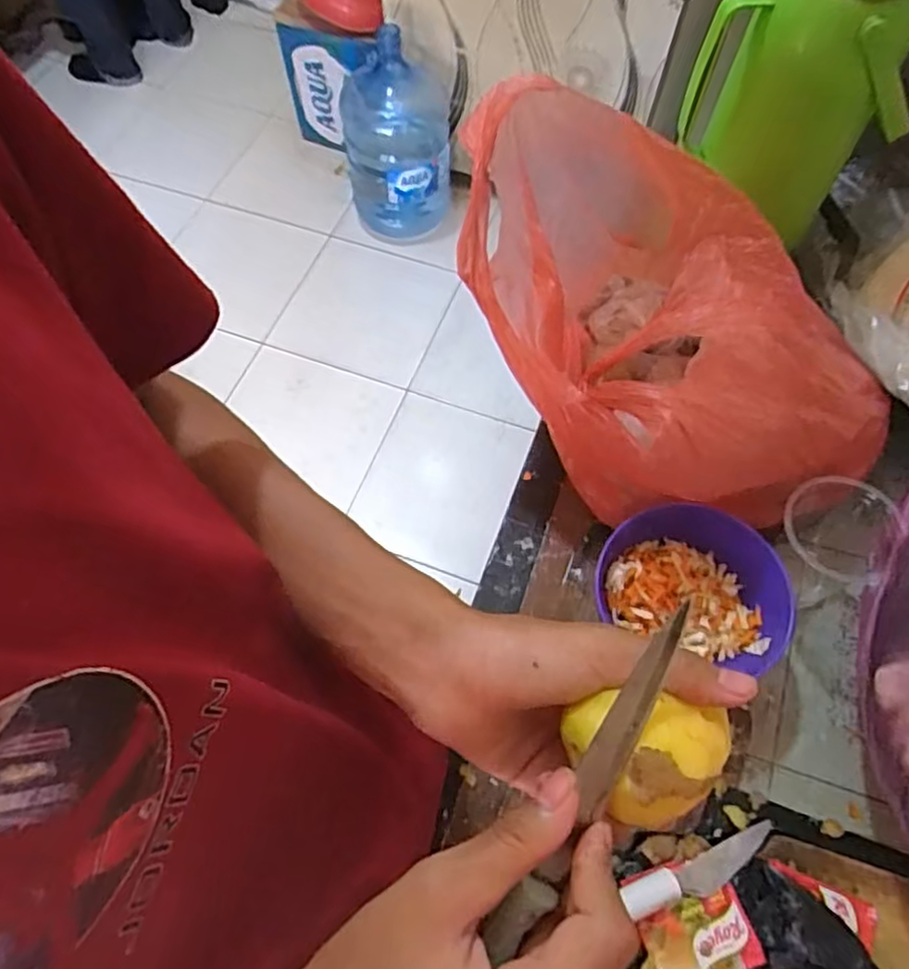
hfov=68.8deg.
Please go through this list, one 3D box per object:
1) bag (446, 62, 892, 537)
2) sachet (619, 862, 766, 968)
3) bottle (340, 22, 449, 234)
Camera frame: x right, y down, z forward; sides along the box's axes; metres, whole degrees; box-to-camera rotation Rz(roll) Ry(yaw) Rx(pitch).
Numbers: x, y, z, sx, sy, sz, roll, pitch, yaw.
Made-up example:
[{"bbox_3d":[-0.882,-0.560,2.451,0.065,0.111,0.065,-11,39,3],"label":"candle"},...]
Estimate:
[{"bbox_3d":[0.180,-0.138,0.572,0.234,0.235,0.384,-42,71,-18],"label":"bag"},{"bbox_3d":[0.180,0.329,0.498,0.078,0.013,0.077,-13,65,-6],"label":"sachet"},{"bbox_3d":[-0.147,-0.876,1.701,0.265,0.426,0.276,-6,64,-3],"label":"bottle"}]

